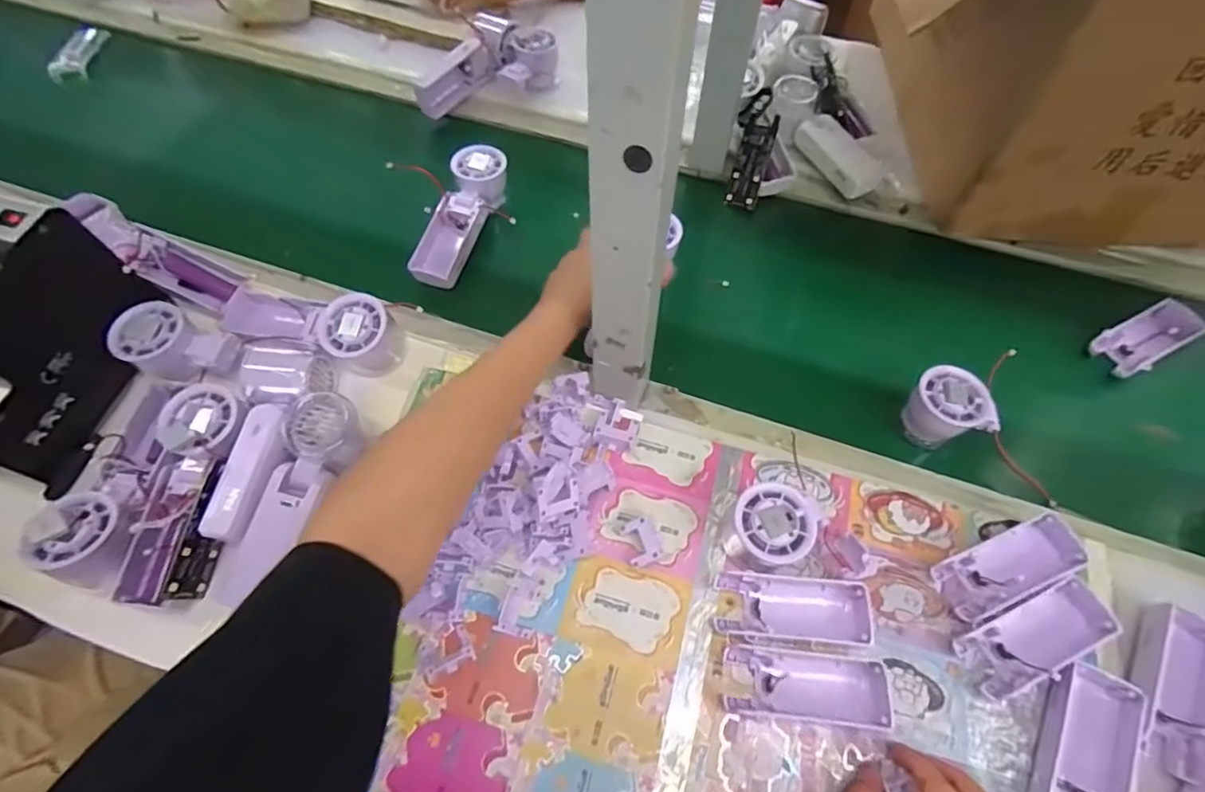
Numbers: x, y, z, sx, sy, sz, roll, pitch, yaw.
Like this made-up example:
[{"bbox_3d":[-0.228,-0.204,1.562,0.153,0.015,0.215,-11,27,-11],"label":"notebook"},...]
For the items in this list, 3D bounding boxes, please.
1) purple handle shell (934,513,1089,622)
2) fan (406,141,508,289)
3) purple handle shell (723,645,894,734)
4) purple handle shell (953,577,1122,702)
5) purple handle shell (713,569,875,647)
[{"bbox_3d":[0.309,0.130,0.434,0.107,0.027,0.042,-20,65,-11],"label":"purple handle shell"},{"bbox_3d":[-0.151,-0.193,0.619,0.055,0.045,0.172,19,78,9],"label":"fan"},{"bbox_3d":[0.146,0.205,0.398,0.114,0.024,0.043,6,63,2],"label":"purple handle shell"},{"bbox_3d":[0.311,0.175,0.410,0.104,0.025,0.045,-20,65,-11],"label":"purple handle shell"},{"bbox_3d":[0.140,0.157,0.422,0.109,0.024,0.045,5,63,2],"label":"purple handle shell"}]

